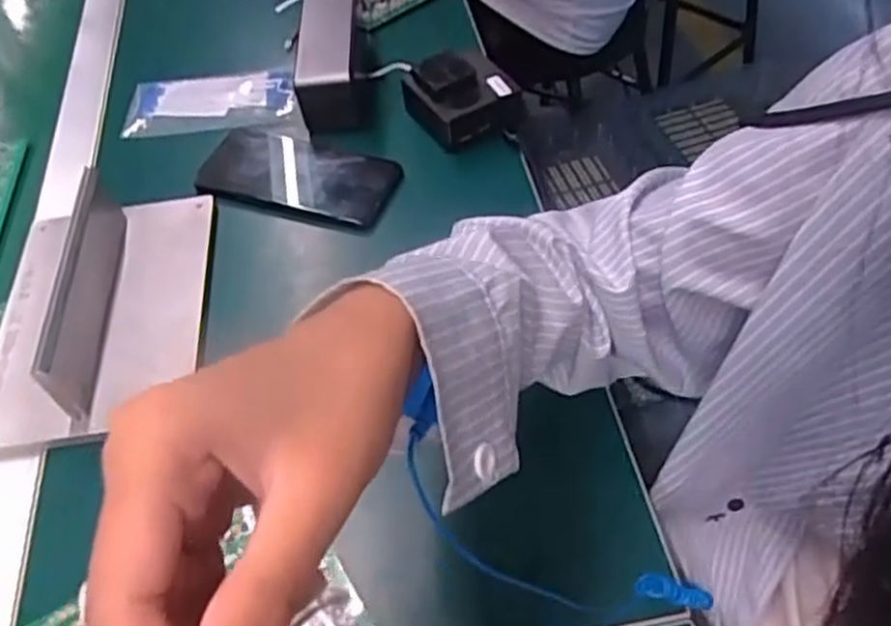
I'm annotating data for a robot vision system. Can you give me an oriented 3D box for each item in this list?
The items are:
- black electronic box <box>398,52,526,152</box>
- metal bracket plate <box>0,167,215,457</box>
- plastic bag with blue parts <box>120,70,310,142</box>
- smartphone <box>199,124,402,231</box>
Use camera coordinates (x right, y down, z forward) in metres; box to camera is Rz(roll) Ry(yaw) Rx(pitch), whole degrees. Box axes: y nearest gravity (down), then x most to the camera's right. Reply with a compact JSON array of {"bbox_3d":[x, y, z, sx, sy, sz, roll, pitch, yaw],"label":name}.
[{"bbox_3d":[0.012,-0.174,0.610,0.071,0.045,0.075,-32,57,-19],"label":"black electronic box"},{"bbox_3d":[-0.238,-0.013,0.514,0.139,0.053,0.200,-7,53,-1],"label":"metal bracket plate"},{"bbox_3d":[-0.195,-0.181,0.661,0.168,0.017,0.081,3,53,10],"label":"plastic bag with blue parts"},{"bbox_3d":[-0.114,-0.111,0.591,0.152,0.012,0.077,14,55,18],"label":"smartphone"}]

